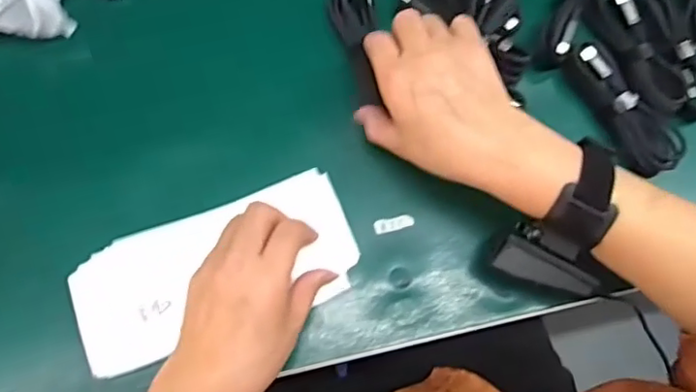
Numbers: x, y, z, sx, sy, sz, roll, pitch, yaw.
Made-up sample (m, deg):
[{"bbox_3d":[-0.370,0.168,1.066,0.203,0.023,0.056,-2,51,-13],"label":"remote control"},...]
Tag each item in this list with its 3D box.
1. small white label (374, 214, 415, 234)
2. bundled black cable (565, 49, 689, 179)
[{"bbox_3d":[0.034,0.020,0.440,0.030,0.004,0.010,-13,77,-3],"label":"small white label"},{"bbox_3d":[0.207,-0.065,0.446,0.042,0.017,0.106,-28,79,-7],"label":"bundled black cable"}]

